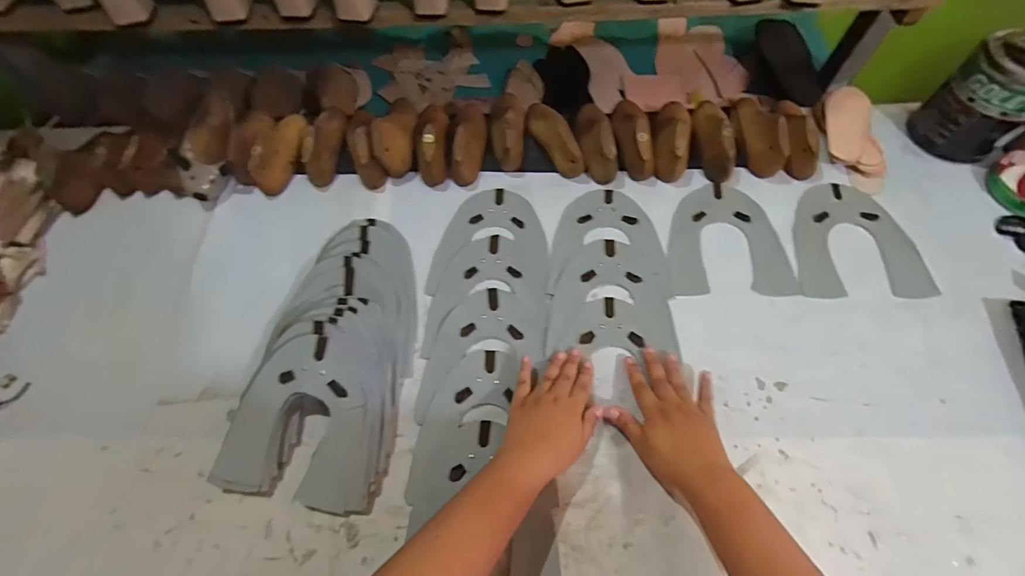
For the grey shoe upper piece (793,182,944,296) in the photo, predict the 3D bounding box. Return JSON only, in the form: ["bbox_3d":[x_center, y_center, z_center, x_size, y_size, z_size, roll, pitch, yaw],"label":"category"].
[{"bbox_3d":[0.430,-0.062,0.560,0.150,0.007,0.162,1,65,5],"label":"grey shoe upper piece"}]

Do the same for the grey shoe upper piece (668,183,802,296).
[{"bbox_3d":[0.274,-0.065,0.568,0.145,0.004,0.159,1,66,2],"label":"grey shoe upper piece"}]

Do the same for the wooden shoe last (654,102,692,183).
[{"bbox_3d":[0.228,-0.218,0.616,0.053,0.054,0.132,8,66,5],"label":"wooden shoe last"}]

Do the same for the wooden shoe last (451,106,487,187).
[{"bbox_3d":[-0.064,-0.213,0.621,0.050,0.049,0.132,7,66,5],"label":"wooden shoe last"}]

